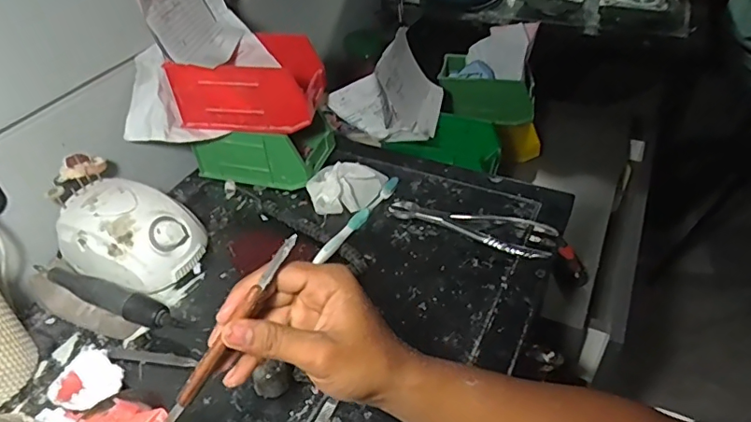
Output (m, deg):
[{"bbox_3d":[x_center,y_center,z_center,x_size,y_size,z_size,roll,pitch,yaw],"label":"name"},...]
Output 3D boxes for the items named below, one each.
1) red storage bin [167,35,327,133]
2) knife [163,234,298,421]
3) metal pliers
[{"bbox_3d":[-0.155,-0.161,0.656,0.173,0.083,0.096,0,41,5],"label":"red storage bin"},{"bbox_3d":[-0.099,0.085,0.344,0.012,0.012,0.163,28,79,26],"label":"knife"},{"bbox_3d":[0.110,0.015,0.617,0.193,0.014,0.057,12,43,18],"label":"metal pliers"}]

